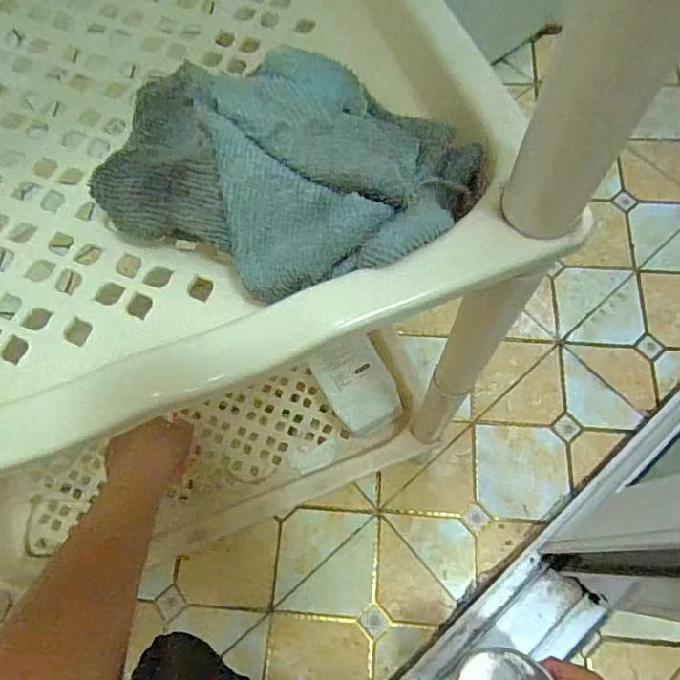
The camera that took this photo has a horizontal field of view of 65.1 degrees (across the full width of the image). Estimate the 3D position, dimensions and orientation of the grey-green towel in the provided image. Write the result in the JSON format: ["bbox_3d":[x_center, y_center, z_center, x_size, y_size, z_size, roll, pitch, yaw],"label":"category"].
[{"bbox_3d":[-0.024,-0.059,0.199,0.138,0.050,0.082,20,70,11],"label":"grey-green towel"}]

